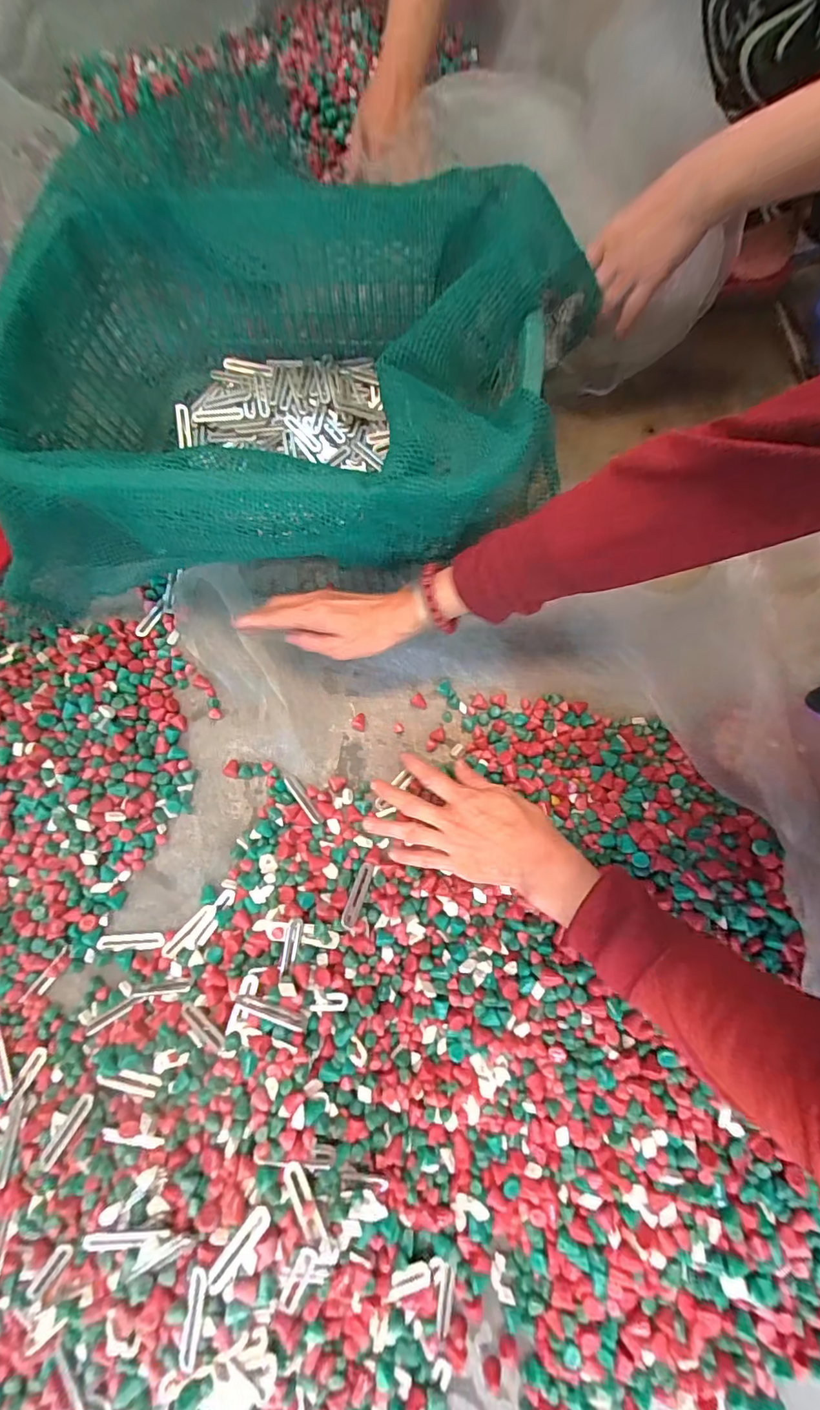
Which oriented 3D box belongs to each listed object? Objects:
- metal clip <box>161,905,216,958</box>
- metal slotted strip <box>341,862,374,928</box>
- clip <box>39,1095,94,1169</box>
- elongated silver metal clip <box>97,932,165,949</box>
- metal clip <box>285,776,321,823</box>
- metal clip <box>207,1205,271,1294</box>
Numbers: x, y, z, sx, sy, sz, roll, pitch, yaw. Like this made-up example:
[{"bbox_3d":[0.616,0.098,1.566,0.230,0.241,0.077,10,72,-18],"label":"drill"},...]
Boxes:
[{"bbox_3d":[-0.200,0.204,0.452,0.014,0.006,0.057,43,81,11],"label":"metal clip"},{"bbox_3d":[-0.046,0.166,0.439,0.013,0.006,0.056,18,61,6],"label":"metal slotted strip"},{"bbox_3d":[-0.268,0.334,0.389,0.013,0.004,0.055,31,79,9],"label":"clip"},{"bbox_3d":[-0.248,0.211,0.446,0.056,0.006,0.012,-3,76,1],"label":"elongated silver metal clip"},{"bbox_3d":[-0.101,0.089,0.466,0.007,0.010,0.054,-39,78,-7],"label":"metal clip"},{"bbox_3d":[-0.114,0.363,0.333,0.014,0.004,0.055,37,79,9],"label":"metal clip"}]

